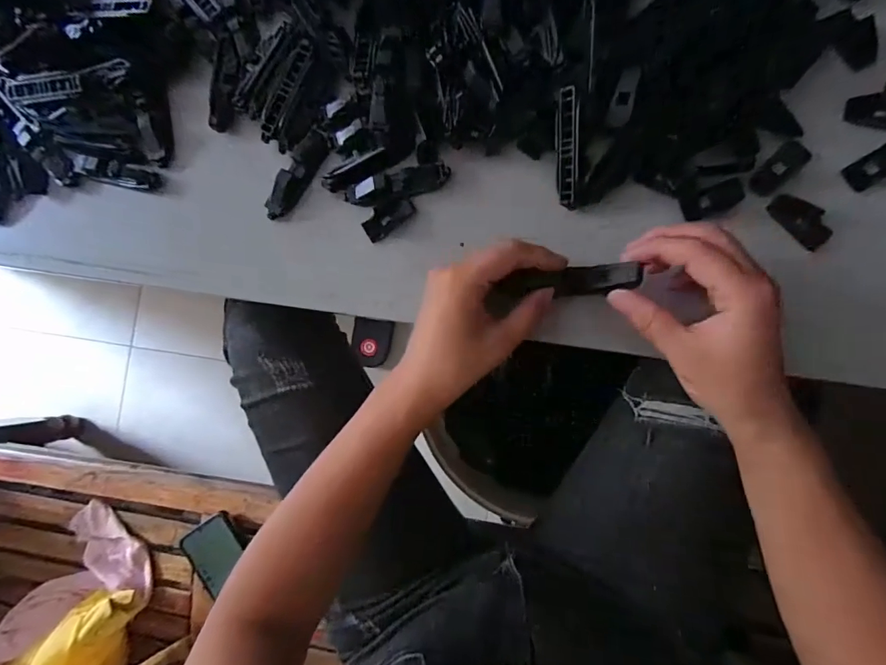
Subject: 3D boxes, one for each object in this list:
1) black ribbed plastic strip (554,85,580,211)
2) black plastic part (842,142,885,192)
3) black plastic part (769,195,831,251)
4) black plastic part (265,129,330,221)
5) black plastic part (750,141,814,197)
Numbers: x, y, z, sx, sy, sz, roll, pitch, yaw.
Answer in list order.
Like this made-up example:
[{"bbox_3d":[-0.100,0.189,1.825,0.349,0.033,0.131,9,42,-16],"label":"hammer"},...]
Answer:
[{"bbox_3d":[0.085,-0.125,0.319,0.014,0.013,0.076,-3,108,8],"label":"black ribbed plastic strip"},{"bbox_3d":[0.282,-0.109,0.301,0.042,0.004,0.019,-33,85,6],"label":"black plastic part"},{"bbox_3d":[0.238,-0.075,0.309,0.020,0.005,0.043,-43,84,5],"label":"black plastic part"},{"bbox_3d":[-0.114,-0.121,0.362,0.024,0.010,0.073,36,94,7],"label":"black plastic part"},{"bbox_3d":[0.225,-0.109,0.311,0.019,0.004,0.043,44,95,6],"label":"black plastic part"}]

